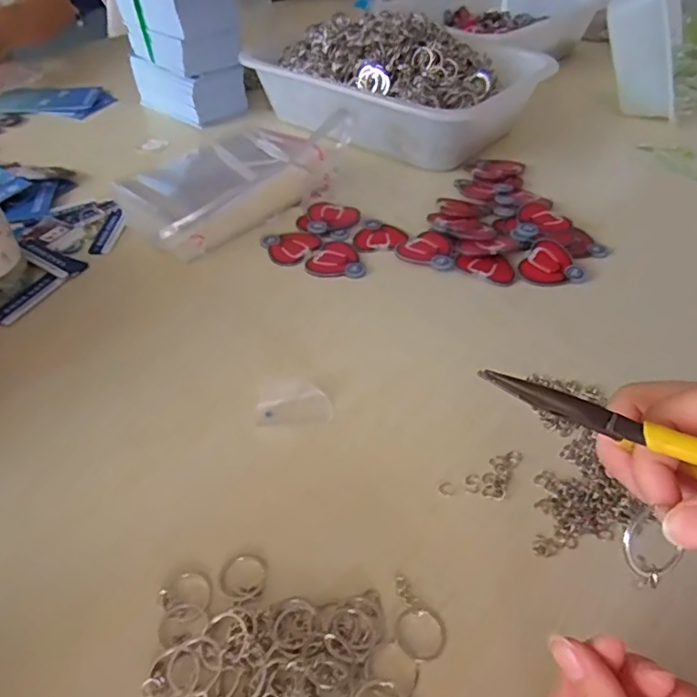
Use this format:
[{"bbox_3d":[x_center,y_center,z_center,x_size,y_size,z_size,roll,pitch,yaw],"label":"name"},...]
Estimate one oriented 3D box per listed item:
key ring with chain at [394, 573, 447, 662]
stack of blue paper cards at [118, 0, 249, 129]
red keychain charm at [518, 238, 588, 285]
[{"bbox_3d":[0.035,0.132,0.273,0.025,0.004,0.041,3,44,3],"label":"key ring with chain"},{"bbox_3d":[-0.206,-0.389,0.679,0.151,0.190,0.080,31,52,28],"label":"stack of blue paper cards"},{"bbox_3d":[0.176,-0.072,0.470,0.050,0.009,0.053,25,50,24],"label":"red keychain charm"}]

